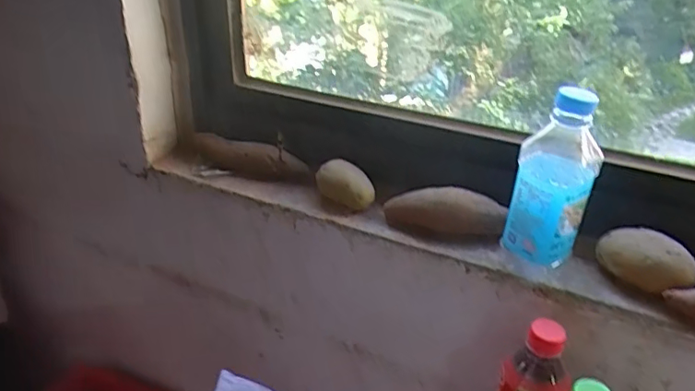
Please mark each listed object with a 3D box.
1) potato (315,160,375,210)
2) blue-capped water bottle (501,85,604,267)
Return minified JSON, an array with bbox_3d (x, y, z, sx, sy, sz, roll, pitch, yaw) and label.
[{"bbox_3d":[0.001,-0.013,0.609,0.063,0.038,0.036,23,36,32],"label":"potato"},{"bbox_3d":[0.180,-0.016,0.477,0.048,0.151,0.050,-16,34,-28],"label":"blue-capped water bottle"}]

